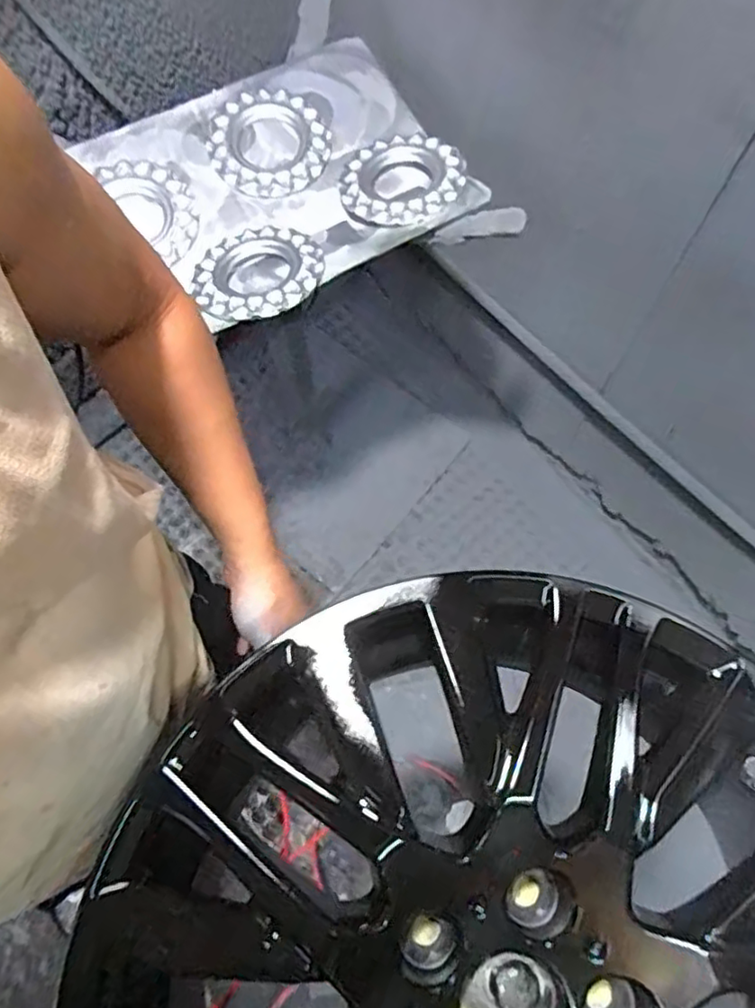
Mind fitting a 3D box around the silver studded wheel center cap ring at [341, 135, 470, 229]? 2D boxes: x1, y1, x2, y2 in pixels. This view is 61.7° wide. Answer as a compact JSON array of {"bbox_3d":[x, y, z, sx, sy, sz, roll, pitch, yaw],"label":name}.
[{"bbox_3d":[0.030,-0.429,0.842,0.155,0.036,0.156,35,73,12],"label":"silver studded wheel center cap ring"}]

